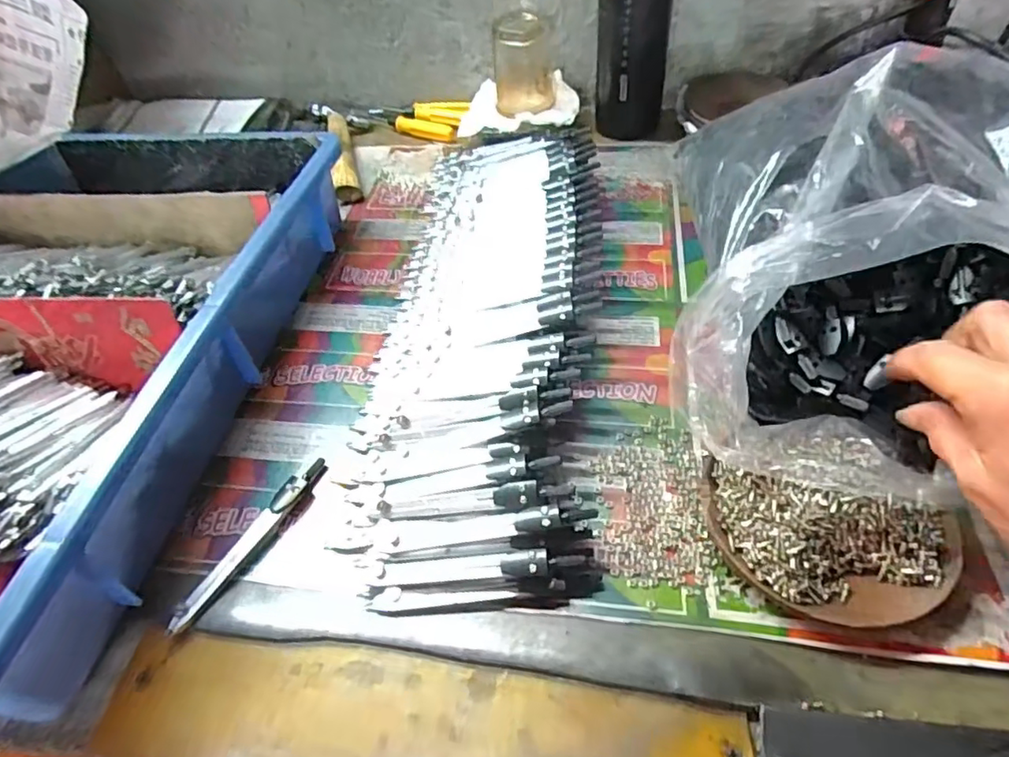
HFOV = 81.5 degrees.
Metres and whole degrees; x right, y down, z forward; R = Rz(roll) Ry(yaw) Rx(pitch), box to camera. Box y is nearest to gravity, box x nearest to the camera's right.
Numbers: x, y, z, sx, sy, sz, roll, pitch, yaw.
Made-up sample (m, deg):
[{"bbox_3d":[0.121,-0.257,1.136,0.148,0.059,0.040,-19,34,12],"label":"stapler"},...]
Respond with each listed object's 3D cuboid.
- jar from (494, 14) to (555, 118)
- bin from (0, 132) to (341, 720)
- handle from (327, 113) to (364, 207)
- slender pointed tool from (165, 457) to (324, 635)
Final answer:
[{"bbox_3d":[0.019,-0.305,0.570,0.060,0.074,0.051,-4,49,3],"label":"jar"},{"bbox_3d":[-0.302,-0.026,0.383,0.290,0.087,0.410,4,50,10],"label":"bin"},{"bbox_3d":[-0.157,-0.218,0.575,0.023,0.029,0.132,-13,49,-5],"label":"handle"},{"bbox_3d":[-0.138,0.086,0.321,0.012,0.010,0.112,19,54,21],"label":"slender pointed tool"}]

